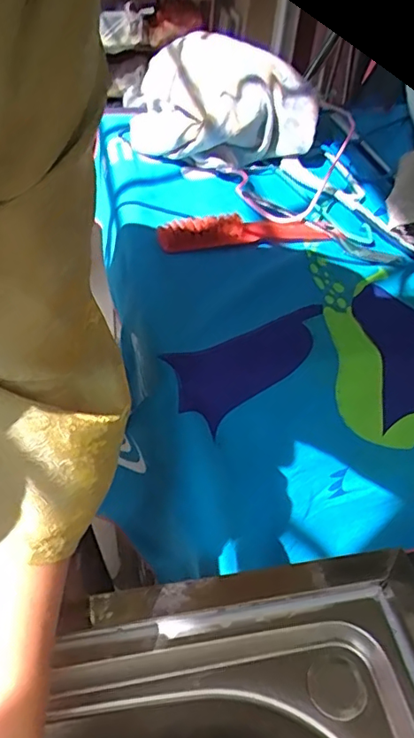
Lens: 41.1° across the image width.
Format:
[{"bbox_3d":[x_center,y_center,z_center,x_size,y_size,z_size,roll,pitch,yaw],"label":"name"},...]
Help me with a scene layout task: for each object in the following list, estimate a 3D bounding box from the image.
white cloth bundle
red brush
[{"bbox_3d":[0.031,-0.309,0.642,0.189,0.088,0.203,7,45,0],"label":"white cloth bundle"},{"bbox_3d":[0.034,-0.130,0.527,0.158,0.025,0.043,-1,45,-8],"label":"red brush"}]

